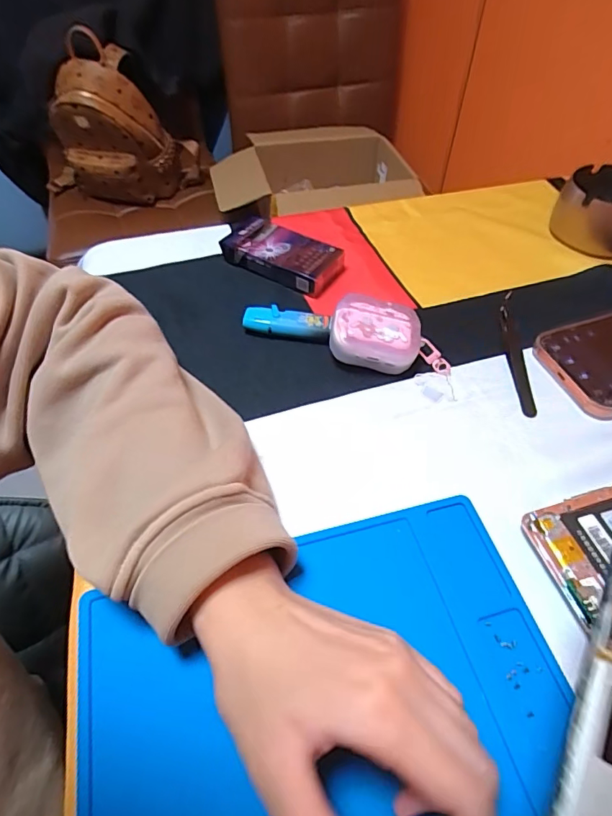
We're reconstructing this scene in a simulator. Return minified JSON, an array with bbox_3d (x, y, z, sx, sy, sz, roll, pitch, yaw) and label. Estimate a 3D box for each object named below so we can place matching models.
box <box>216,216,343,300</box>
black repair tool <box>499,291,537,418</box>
[{"bbox_3d":[-0.023,-0.139,0.430,0.106,0.023,0.049,25,56,18],"label":"box"},{"bbox_3d":[0.162,-0.047,0.376,0.014,0.009,0.129,3,52,2],"label":"black repair tool"}]

